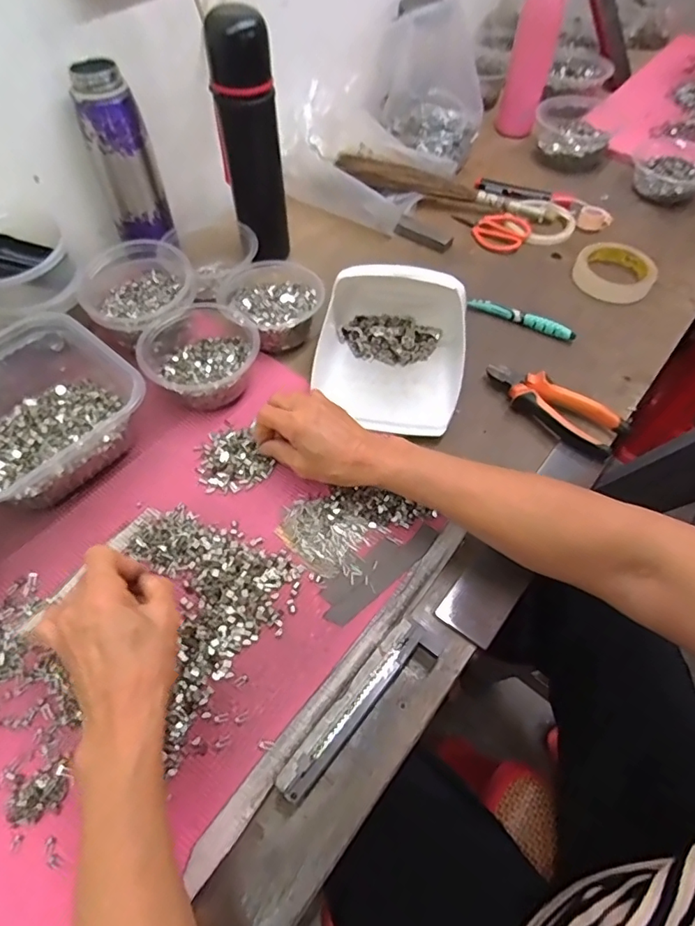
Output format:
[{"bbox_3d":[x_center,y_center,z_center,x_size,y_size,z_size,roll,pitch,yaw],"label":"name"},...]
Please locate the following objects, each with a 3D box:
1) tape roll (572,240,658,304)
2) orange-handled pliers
[{"bbox_3d":[0.348,-0.254,0.672,0.096,0.023,0.094,0,56,0],"label":"tape roll"},{"bbox_3d":[0.214,-0.060,0.546,0.146,0.028,0.056,36,63,22],"label":"orange-handled pliers"}]

